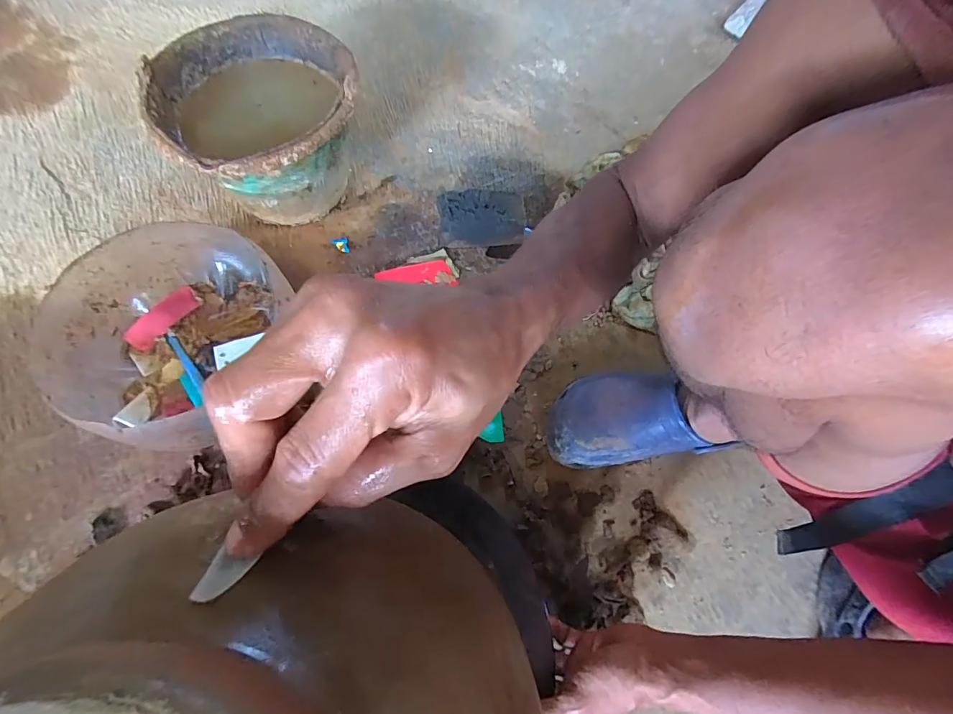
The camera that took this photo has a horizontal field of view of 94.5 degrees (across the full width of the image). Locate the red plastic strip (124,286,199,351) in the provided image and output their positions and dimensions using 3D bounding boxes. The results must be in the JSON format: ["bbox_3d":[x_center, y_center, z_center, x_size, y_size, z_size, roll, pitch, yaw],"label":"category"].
[{"bbox_3d":[-0.398,-0.051,0.559,0.036,0.006,0.093,42,70,-6],"label":"red plastic strip"}]

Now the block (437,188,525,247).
[{"bbox_3d":[0.006,-0.198,0.633,0.117,0.063,0.058,-5,67,-5],"label":"block"}]

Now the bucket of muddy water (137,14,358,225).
[{"bbox_3d":[-0.278,-0.299,0.607,0.234,0.178,0.255,1,68,-3],"label":"bucket of muddy water"}]

